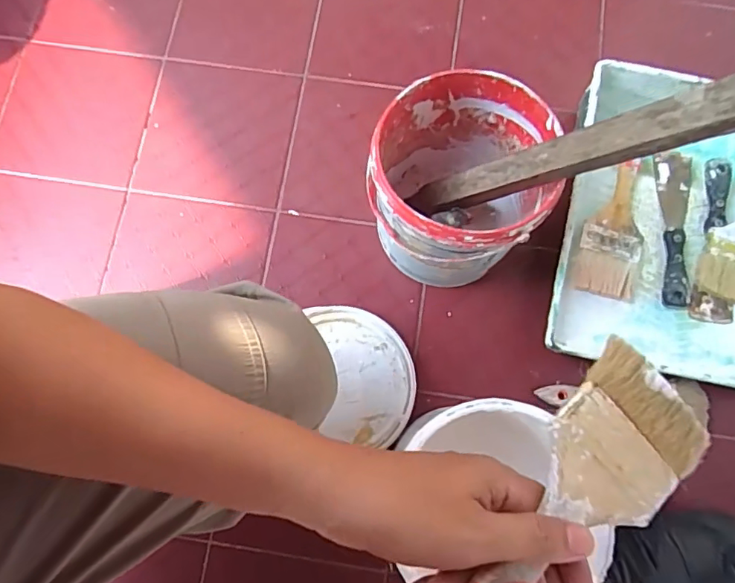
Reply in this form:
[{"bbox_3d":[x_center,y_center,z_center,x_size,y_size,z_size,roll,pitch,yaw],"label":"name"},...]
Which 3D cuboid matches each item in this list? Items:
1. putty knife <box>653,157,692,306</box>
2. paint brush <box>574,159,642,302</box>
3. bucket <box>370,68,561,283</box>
[{"bbox_3d":[0.383,-0.079,0.635,0.047,0.016,0.199,3,78,2],"label":"putty knife"},{"bbox_3d":[0.299,-0.078,0.634,0.069,0.029,0.181,14,78,5],"label":"paint brush"},{"bbox_3d":[0.095,-0.112,0.572,0.170,0.187,0.175,0,77,2],"label":"bucket"}]

